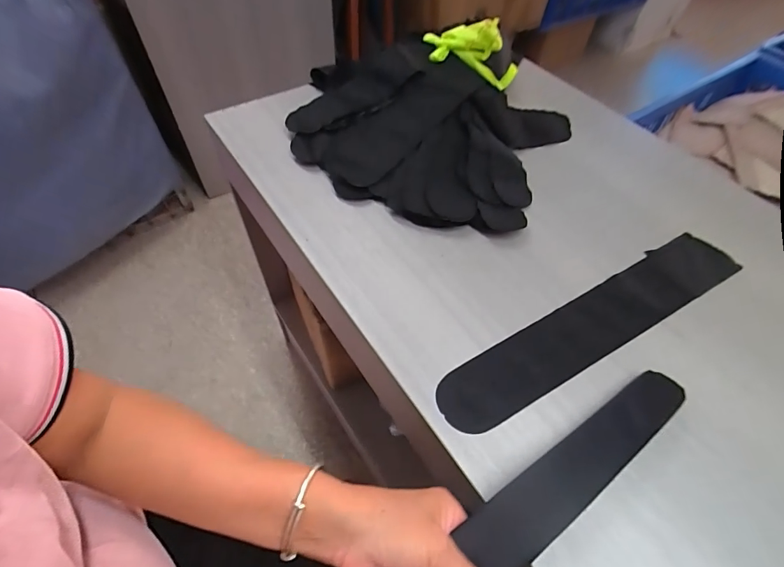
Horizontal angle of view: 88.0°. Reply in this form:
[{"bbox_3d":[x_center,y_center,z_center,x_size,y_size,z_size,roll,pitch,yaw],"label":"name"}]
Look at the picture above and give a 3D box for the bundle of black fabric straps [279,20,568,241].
[{"bbox_3d":[0.049,-0.264,0.604,0.397,0.107,0.359,23,56,13],"label":"bundle of black fabric straps"}]

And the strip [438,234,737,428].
[{"bbox_3d":[0.233,0.041,0.456,0.418,0.010,0.067,-25,59,-19],"label":"strip"}]

